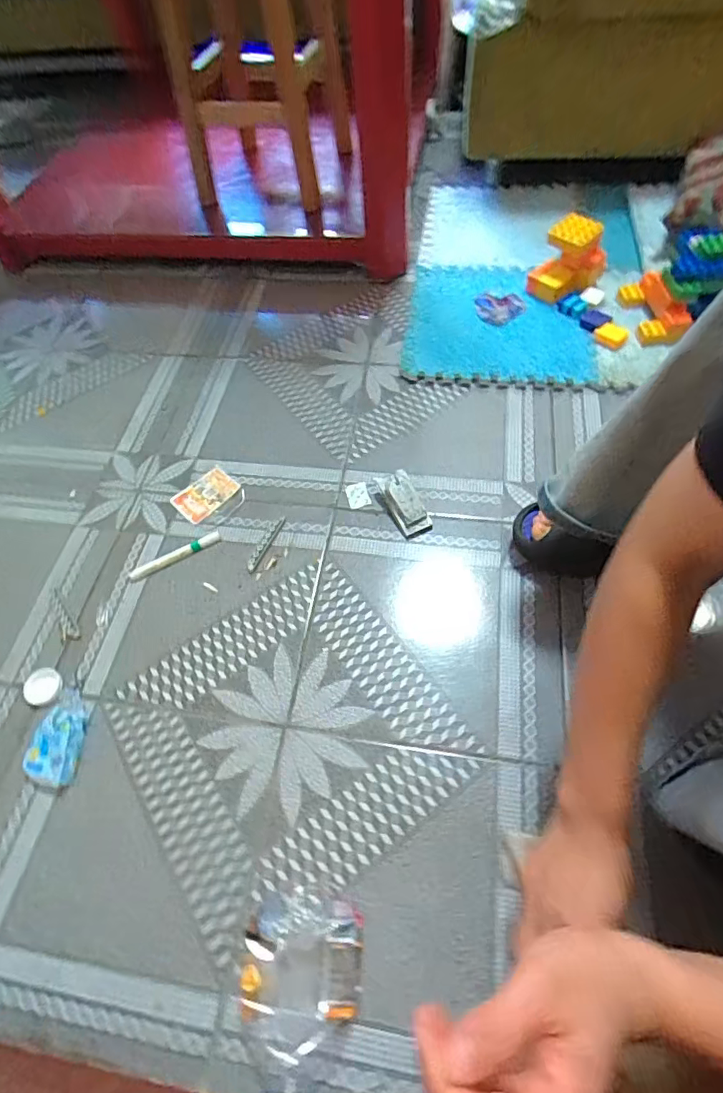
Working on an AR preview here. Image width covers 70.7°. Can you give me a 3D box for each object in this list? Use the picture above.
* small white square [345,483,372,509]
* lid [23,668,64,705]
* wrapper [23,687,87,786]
[{"bbox_3d":[-0.005,-0.075,0.732,0.031,0.004,0.042,-16,59,-5],"label":"small white square"},{"bbox_3d":[-0.381,0.167,0.610,0.041,0.006,0.044,-2,59,3],"label":"lid"},{"bbox_3d":[-0.341,0.210,0.569,0.055,0.026,0.103,-5,59,2],"label":"wrapper"}]

